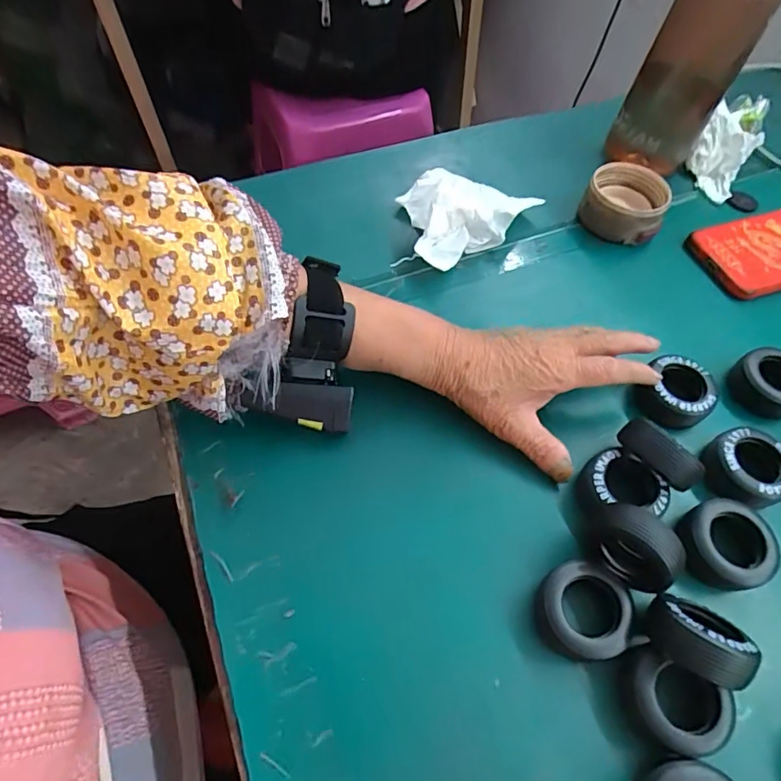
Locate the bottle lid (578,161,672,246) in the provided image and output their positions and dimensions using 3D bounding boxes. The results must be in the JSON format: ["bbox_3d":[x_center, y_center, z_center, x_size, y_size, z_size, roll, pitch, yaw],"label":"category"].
[{"bbox_3d":[0.204,-0.161,0.445,0.067,0.039,0.065,2,59,-3],"label":"bottle lid"}]

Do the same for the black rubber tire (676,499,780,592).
[{"bbox_3d":[0.196,0.092,0.301,0.045,0.030,0.049,2,59,-3],"label":"black rubber tire"}]

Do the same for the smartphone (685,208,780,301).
[{"bbox_3d":[0.346,-0.126,0.446,0.166,0.012,0.075,-16,61,-13],"label":"smartphone"}]

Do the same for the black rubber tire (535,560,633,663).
[{"bbox_3d":[0.102,0.120,0.279,0.047,0.028,0.051,2,59,-3],"label":"black rubber tire"}]

